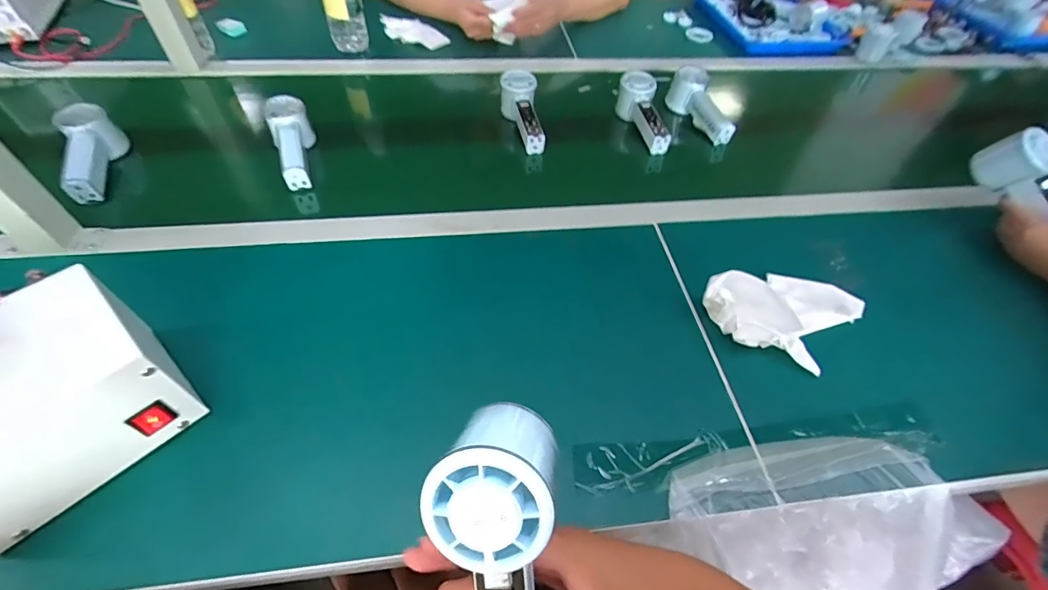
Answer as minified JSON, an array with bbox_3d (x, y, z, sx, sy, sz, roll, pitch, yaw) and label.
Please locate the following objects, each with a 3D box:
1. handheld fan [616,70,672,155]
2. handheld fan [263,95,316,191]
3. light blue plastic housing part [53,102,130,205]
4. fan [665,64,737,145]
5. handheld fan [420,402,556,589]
[{"bbox_3d":[0.195,-0.285,0.719,0.052,0.063,0.158,-10,67,-12],"label":"handheld fan"},{"bbox_3d":[-0.321,-0.206,0.614,0.058,0.072,0.138,-14,53,-14],"label":"handheld fan"},{"bbox_3d":[-0.561,-0.184,0.584,0.063,0.056,0.154,-24,56,-21],"label":"light blue plastic housing part"},{"bbox_3d":[0.291,-0.308,0.735,0.049,0.059,0.162,-7,52,-9],"label":"fan"},{"bbox_3d":[-0.008,0.134,0.214,0.065,0.147,0.051,-6,8,-9],"label":"handheld fan"}]

